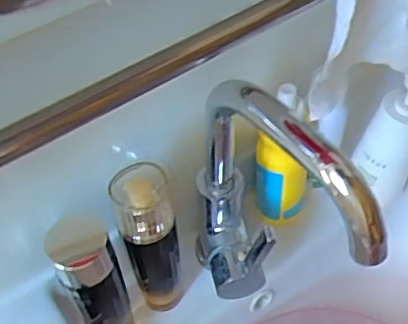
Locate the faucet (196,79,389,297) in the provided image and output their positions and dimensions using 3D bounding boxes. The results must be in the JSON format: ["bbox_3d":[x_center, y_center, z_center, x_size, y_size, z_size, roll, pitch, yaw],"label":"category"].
[{"bbox_3d":[0.044,0.042,0.419,0.064,0.197,0.175,-32,53,-21],"label":"faucet"}]

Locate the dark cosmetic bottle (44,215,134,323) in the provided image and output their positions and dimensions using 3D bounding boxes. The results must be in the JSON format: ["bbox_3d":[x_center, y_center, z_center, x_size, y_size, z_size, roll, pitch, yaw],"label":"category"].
[{"bbox_3d":[-0.085,0.101,0.455,0.043,0.152,0.032,-27,51,-17],"label":"dark cosmetic bottle"}]

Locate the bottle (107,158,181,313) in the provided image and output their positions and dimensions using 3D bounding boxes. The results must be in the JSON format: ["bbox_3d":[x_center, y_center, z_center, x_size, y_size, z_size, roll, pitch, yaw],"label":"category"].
[{"bbox_3d":[-0.042,0.071,0.477,0.044,0.164,0.048,-3,48,3],"label":"bottle"}]

